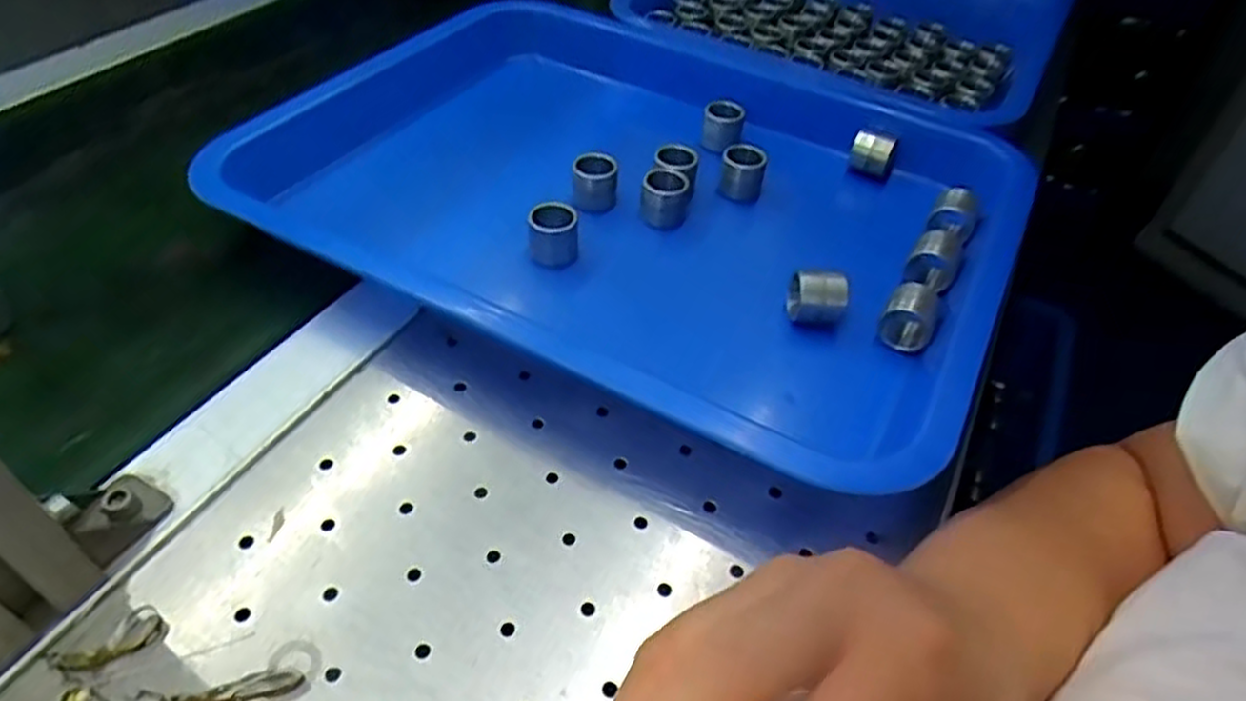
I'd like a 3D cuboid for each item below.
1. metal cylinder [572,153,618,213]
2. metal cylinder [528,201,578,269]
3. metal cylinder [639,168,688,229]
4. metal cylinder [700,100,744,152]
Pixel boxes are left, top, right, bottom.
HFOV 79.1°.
[{"bbox_3d":[-0.016,-0.094,0.423,0.024,0.025,0.021,1,45,-4],"label":"metal cylinder"},{"bbox_3d":[-0.035,-0.058,0.382,0.024,0.025,0.024,1,45,-3],"label":"metal cylinder"},{"bbox_3d":[0.023,-0.084,0.419,0.025,0.025,0.028,5,45,1],"label":"metal cylinder"},{"bbox_3d":[0.063,-0.142,0.479,0.024,0.026,0.021,8,45,4],"label":"metal cylinder"}]

